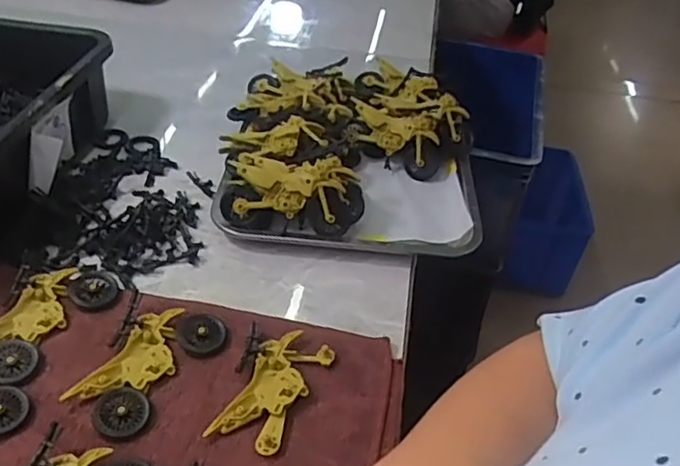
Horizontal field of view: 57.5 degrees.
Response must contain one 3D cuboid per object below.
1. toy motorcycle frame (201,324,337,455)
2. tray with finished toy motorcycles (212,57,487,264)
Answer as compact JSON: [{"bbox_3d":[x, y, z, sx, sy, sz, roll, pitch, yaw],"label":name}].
[{"bbox_3d":[-0.051,0.111,0.451,0.065,0.012,0.098,16,40,12],"label":"toy motorcycle frame"},{"bbox_3d":[0.010,-0.102,0.686,0.271,0.067,0.319,7,39,1],"label":"tray with finished toy motorcycles"}]

